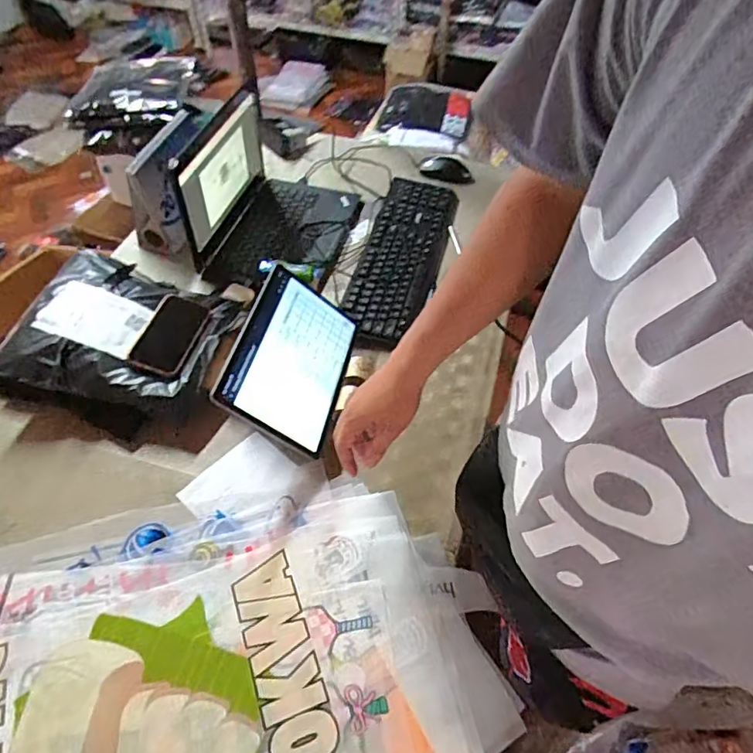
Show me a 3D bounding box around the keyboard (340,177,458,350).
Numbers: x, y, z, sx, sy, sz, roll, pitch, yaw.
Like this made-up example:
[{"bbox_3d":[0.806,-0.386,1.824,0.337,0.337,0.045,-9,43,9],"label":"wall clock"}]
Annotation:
[{"bbox_3d":[0.038,-0.233,0.983,0.154,0.021,0.465,12,53,12],"label":"keyboard"}]

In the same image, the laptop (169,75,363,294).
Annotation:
[{"bbox_3d":[-0.193,-0.352,0.975,0.250,0.196,0.341,12,53,9],"label":"laptop"}]

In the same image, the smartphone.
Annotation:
[{"bbox_3d":[-0.309,-0.068,0.802,0.078,0.008,0.154,19,49,-5],"label":"smartphone"}]

